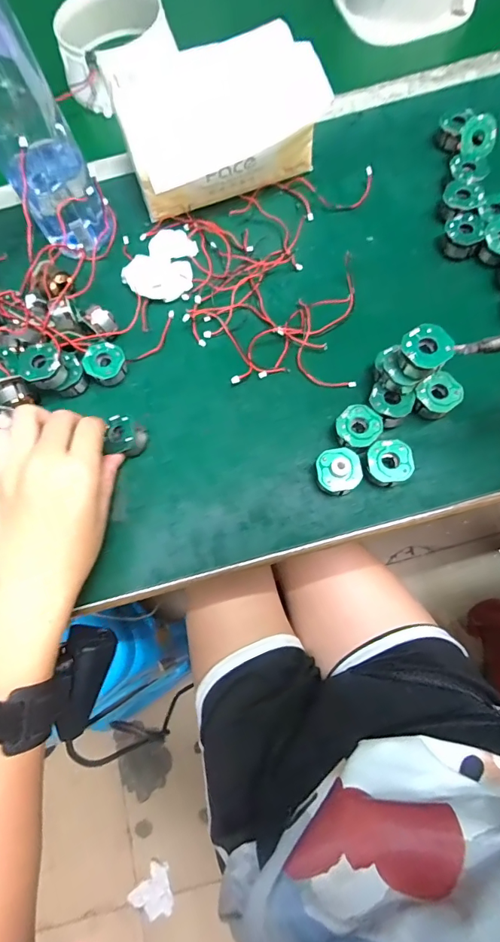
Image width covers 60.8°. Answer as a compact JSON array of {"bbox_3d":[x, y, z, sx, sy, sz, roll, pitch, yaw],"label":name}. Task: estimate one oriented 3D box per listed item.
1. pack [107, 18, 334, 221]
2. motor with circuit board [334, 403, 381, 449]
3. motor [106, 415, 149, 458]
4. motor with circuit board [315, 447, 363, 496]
[{"bbox_3d":[-0.026,-0.303,0.372,0.165,0.082,0.101,-18,72,0],"label":"pack"},{"bbox_3d":[0.079,-0.030,0.317,0.030,0.023,0.033,-1,73,4],"label":"motor with circuit board"},{"bbox_3d":[-0.093,-0.026,0.326,0.027,0.022,0.027,4,74,2],"label":"motor"},{"bbox_3d":[0.062,0.001,0.306,0.030,0.027,0.032,-1,73,4],"label":"motor with circuit board"}]

